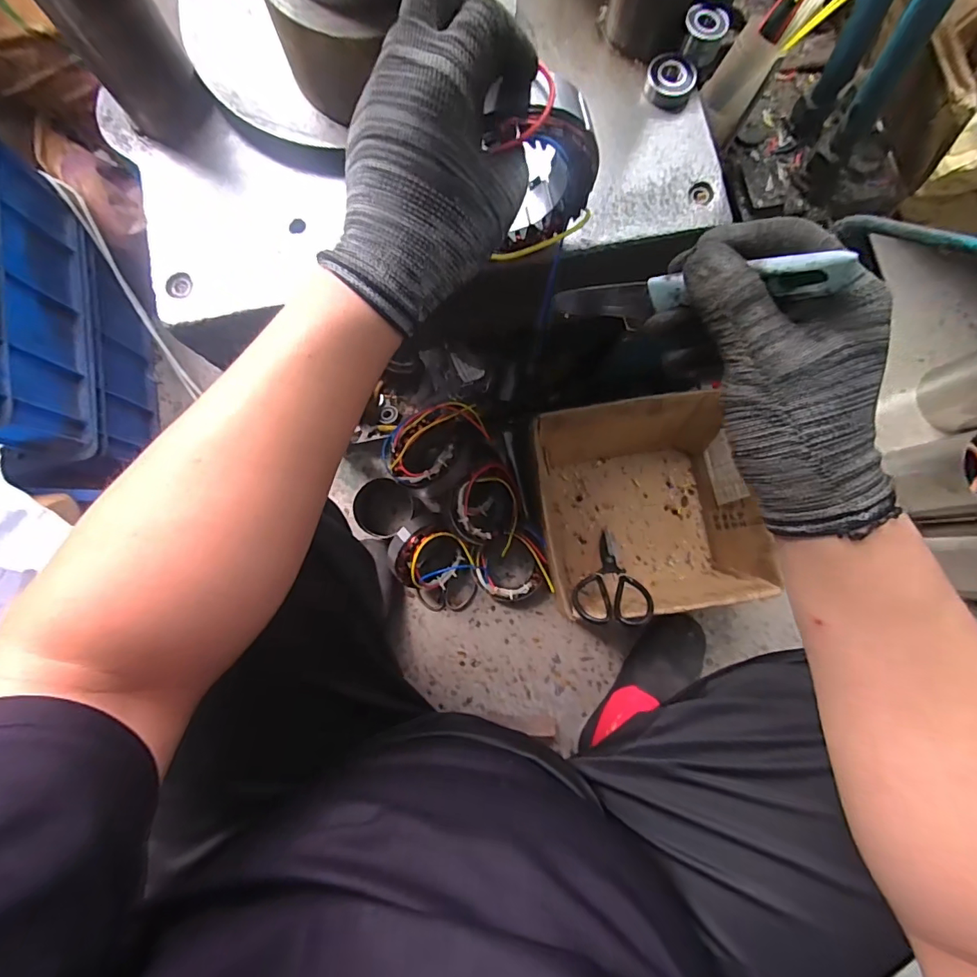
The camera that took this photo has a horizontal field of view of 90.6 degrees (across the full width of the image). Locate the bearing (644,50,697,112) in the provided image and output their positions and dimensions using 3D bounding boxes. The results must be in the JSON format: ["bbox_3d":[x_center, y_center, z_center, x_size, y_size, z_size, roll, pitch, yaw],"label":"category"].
[{"bbox_3d":[0.150,-0.335,0.397,0.038,0.016,0.036,19,82,2],"label":"bearing"}]

